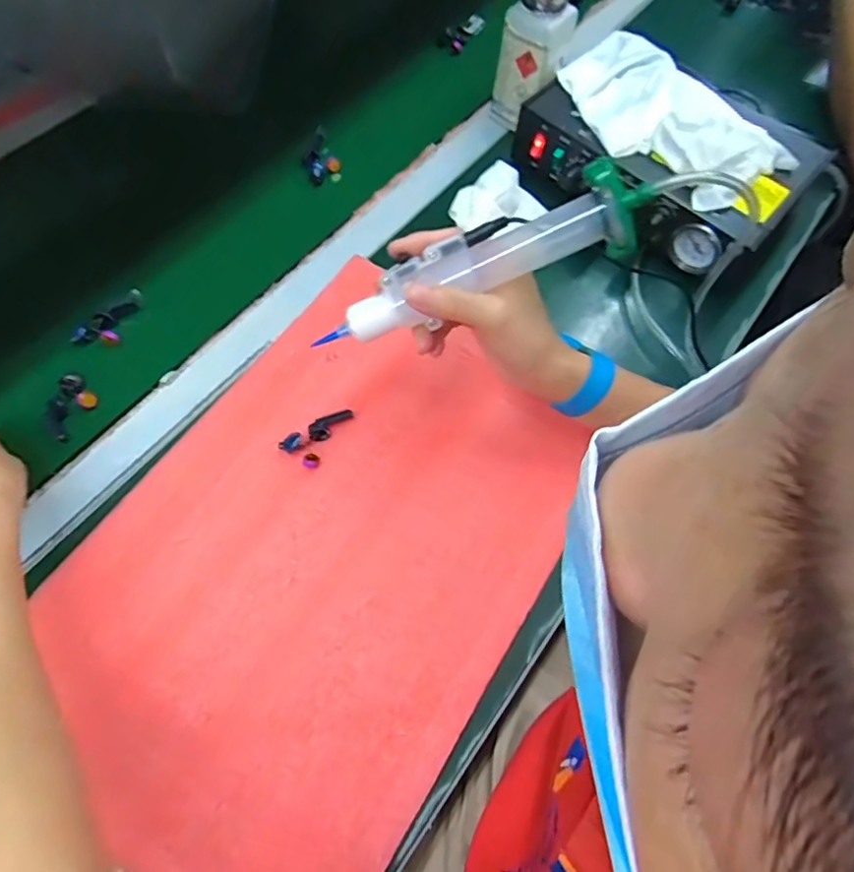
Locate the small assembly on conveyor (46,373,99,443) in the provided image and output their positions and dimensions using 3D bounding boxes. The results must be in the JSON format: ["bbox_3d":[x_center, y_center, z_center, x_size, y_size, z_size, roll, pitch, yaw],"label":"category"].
[{"bbox_3d":[-0.264,-0.022,0.417,0.028,0.013,0.052,9,66,1],"label":"small assembly on conveyor"}]

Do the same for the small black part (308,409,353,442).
[{"bbox_3d":[-0.072,-0.010,0.412,0.035,0.010,0.014,-42,75,-19],"label":"small black part"}]

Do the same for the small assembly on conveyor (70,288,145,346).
[{"bbox_3d":[-0.250,-0.089,0.449,0.028,0.012,0.063,41,70,14],"label":"small assembly on conveyor"}]

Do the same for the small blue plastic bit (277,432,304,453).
[{"bbox_3d":[-0.098,0.004,0.402,0.017,0.009,0.013,-35,73,-17],"label":"small blue plastic bit"}]

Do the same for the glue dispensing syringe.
[{"bbox_3d":[0.026,-0.097,0.321,0.196,0.036,0.034,-20,67,13],"label":"glue dispensing syringe"}]

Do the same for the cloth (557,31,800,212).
[{"bbox_3d":[0.210,-0.287,0.497,0.122,0.032,0.206,-34,71,-16],"label":"cloth"}]

